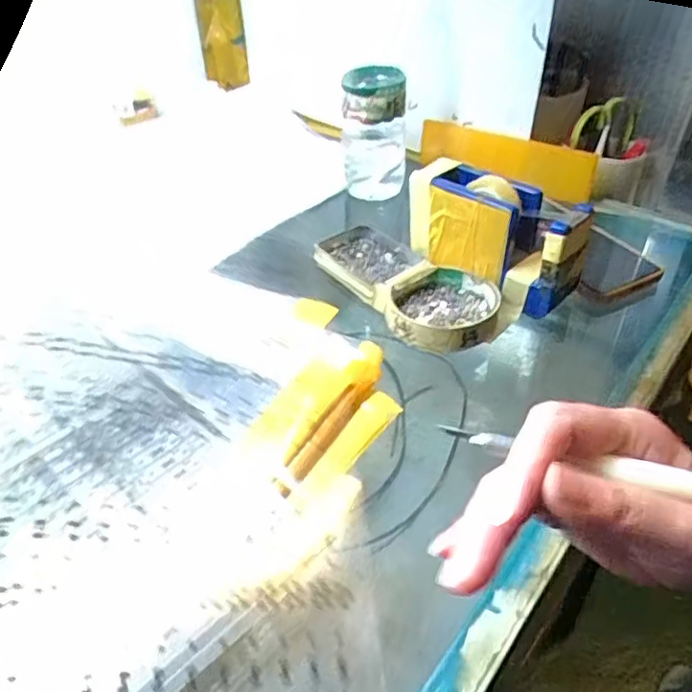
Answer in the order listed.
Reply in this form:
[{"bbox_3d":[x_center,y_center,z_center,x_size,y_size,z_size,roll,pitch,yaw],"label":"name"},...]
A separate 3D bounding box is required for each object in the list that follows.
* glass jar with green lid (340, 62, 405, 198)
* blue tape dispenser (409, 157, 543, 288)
[{"bbox_3d":[0.030,-0.215,0.631,0.063,0.130,0.074,-1,41,2],"label":"glass jar with green lid"},{"bbox_3d":[0.101,-0.104,0.492,0.102,0.070,0.047,30,50,32],"label":"blue tape dispenser"}]

